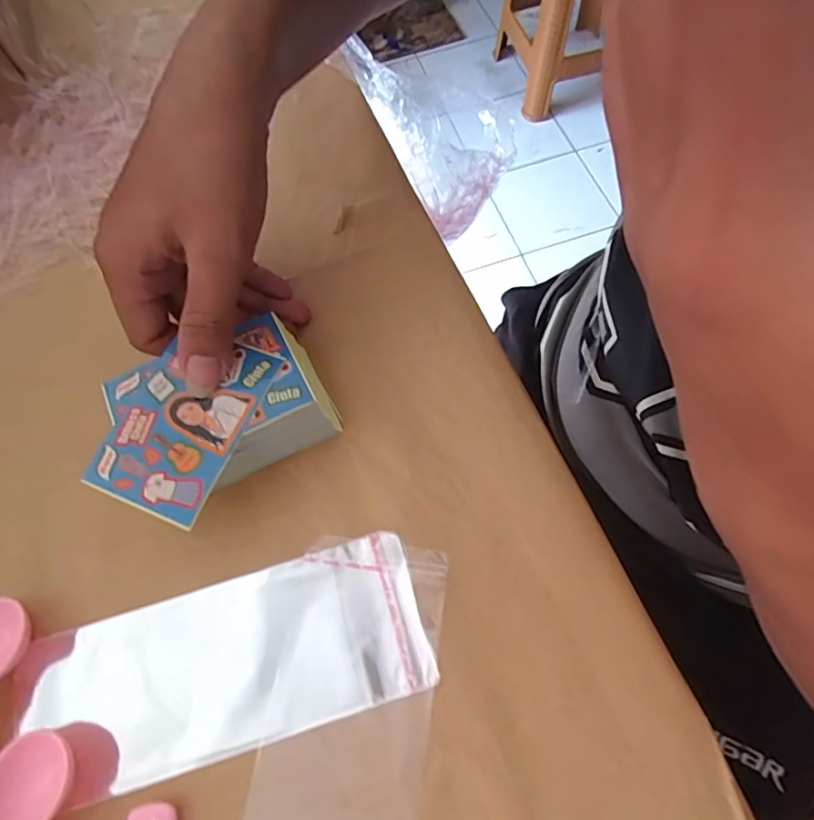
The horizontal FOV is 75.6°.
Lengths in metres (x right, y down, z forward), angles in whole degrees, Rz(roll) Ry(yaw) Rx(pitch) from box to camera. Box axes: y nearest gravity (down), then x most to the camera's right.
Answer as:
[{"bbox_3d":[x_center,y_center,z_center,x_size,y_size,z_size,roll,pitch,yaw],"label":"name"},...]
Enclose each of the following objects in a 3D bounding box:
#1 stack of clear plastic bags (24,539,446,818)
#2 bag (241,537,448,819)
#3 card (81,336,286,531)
[{"bbox_3d":[-0.084,0.115,0.238,0.186,0.008,0.071,-18,65,-1],"label":"stack of clear plastic bags"},{"bbox_3d":[-0.028,0.141,0.216,0.069,0.008,0.170,7,65,6],"label":"bag"},{"bbox_3d":[-0.105,0.004,0.249,0.060,0.004,0.089,20,67,12],"label":"card"}]

